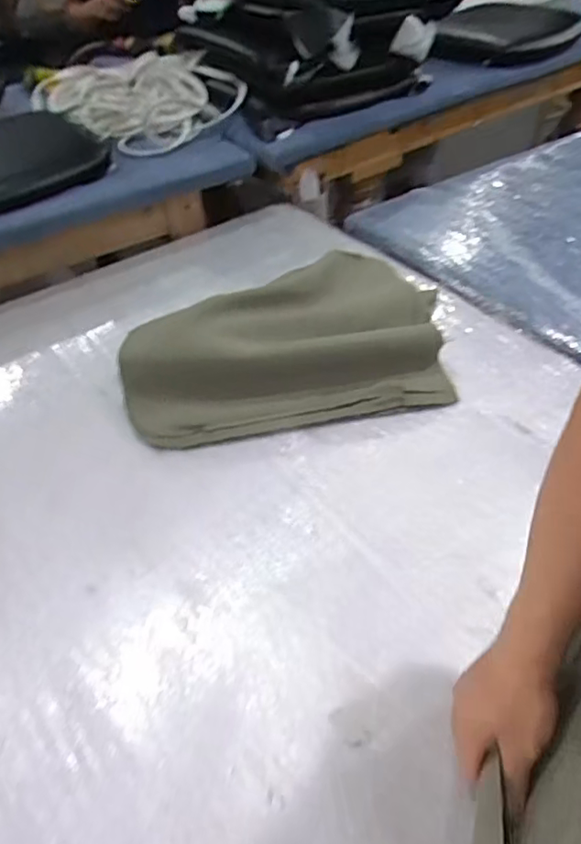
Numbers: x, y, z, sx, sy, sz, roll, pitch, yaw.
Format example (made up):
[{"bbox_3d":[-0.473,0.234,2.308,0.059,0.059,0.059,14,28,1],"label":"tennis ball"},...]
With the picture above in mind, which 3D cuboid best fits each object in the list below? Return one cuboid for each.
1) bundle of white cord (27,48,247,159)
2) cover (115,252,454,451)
[{"bbox_3d":[-0.389,-0.803,1.385,0.508,0.126,0.360,32,56,29],"label":"bundle of white cord"},{"bbox_3d":[-0.003,-0.161,0.906,0.504,0.093,0.377,-8,47,-4],"label":"cover"}]

